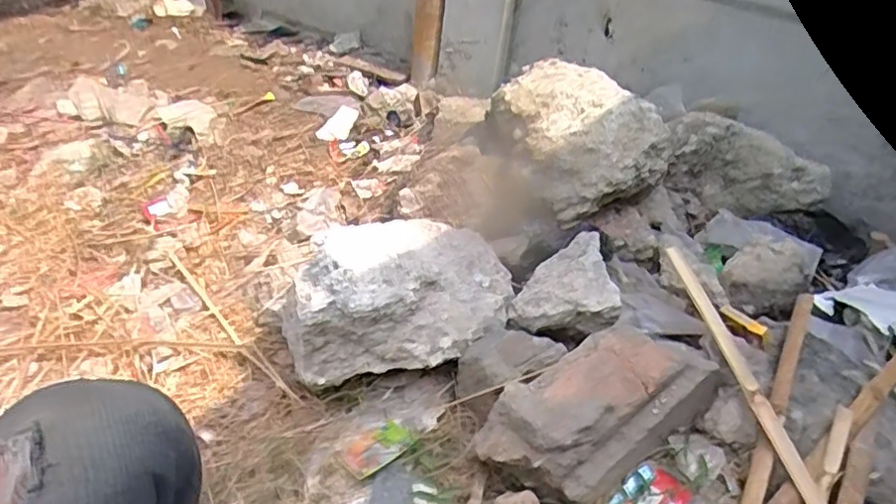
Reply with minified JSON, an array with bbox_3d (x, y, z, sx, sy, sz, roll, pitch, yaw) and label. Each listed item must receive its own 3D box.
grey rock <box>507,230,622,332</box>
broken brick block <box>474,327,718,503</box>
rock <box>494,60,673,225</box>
[{"bbox_3d":[0.195,0.047,1.035,0.162,0.088,0.164,10,38,3],"label":"grey rock"},{"bbox_3d":[0.209,0.219,0.867,0.338,0.128,0.152,-21,46,-31],"label":"broken brick block"},{"bbox_3d":[0.231,-0.243,1.254,0.237,0.180,0.383,-14,43,-25],"label":"rock"}]

